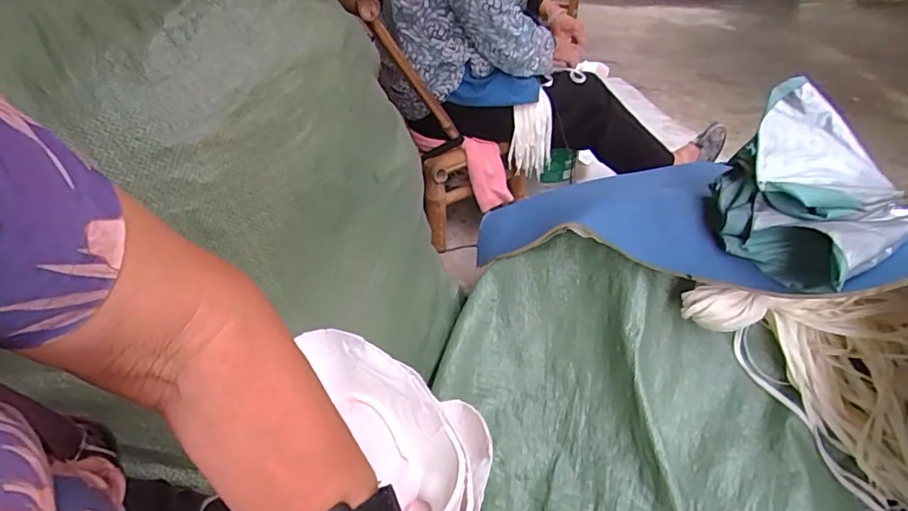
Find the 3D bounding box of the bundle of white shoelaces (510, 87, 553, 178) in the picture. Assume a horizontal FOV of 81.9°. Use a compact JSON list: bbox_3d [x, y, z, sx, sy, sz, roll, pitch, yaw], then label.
[{"bbox_3d":[0.195,-0.272,1.237,0.136,0.192,0.034,-26,38,-28],"label":"bundle of white shoelaces"}]

